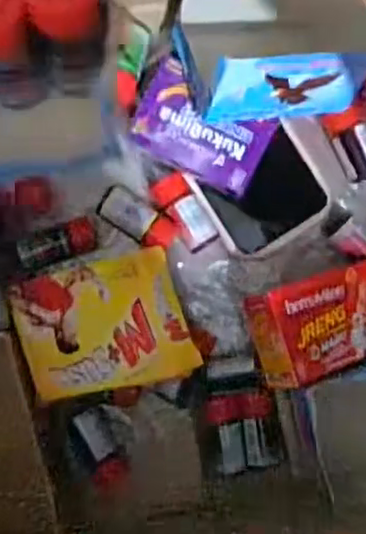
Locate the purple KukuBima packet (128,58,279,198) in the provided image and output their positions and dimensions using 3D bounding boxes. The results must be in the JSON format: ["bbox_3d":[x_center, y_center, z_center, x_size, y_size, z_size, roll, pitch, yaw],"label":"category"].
[{"bbox_3d":[0.011,-0.089,0.419,0.088,0.015,0.058,32,93,-2],"label":"purple KukuBima packet"}]

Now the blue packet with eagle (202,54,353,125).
[{"bbox_3d":[0.063,-0.108,0.393,0.097,0.057,0.010,-10,67,-17],"label":"blue packet with eagle"}]

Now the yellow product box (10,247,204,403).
[{"bbox_3d":[-0.048,0.035,0.380,0.102,0.020,0.073,-14,89,25],"label":"yellow product box"}]

